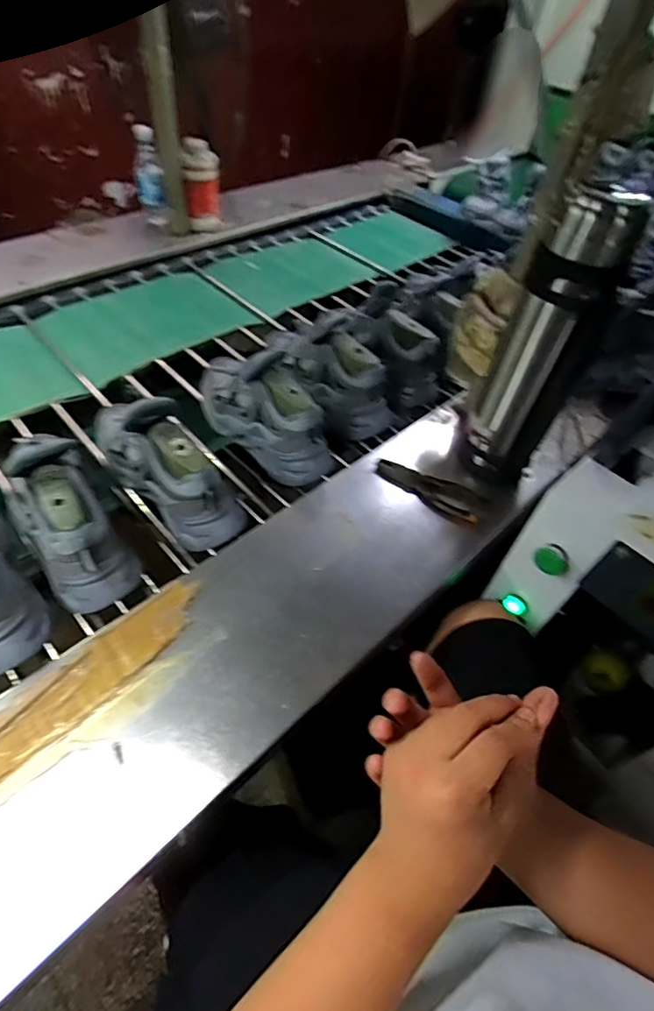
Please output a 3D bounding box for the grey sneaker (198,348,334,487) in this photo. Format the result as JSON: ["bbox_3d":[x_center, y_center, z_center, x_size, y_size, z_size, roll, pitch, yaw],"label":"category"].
[{"bbox_3d":[-0.113,-0.173,0.804,0.098,0.153,0.296,-32,59,-29],"label":"grey sneaker"}]

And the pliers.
[{"bbox_3d":[0.157,-0.027,0.772,0.174,0.017,0.056,28,52,17],"label":"pliers"}]

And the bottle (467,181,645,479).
[{"bbox_3d":[0.286,-0.206,0.680,0.112,0.399,0.103,22,50,13],"label":"bottle"}]

